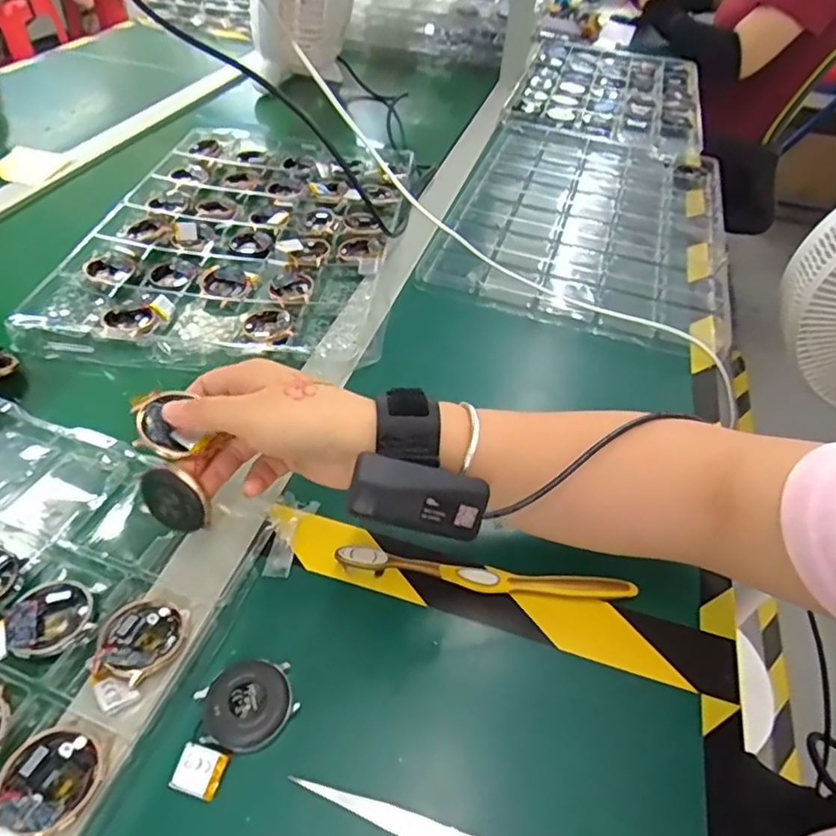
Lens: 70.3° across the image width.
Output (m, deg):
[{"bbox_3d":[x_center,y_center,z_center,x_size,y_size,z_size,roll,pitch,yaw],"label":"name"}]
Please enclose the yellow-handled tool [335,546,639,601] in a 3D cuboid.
[{"bbox_3d":[0.043,0.096,0.362,0.179,0.023,0.016,6,46,1],"label":"yellow-handled tool"}]

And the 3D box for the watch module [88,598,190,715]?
[{"bbox_3d":[-0.154,0.121,0.319,0.042,0.013,0.056,24,48,18],"label":"watch module"}]

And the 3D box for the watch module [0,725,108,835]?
[{"bbox_3d":[-0.175,0.173,0.270,0.043,0.012,0.061,20,47,14],"label":"watch module"}]

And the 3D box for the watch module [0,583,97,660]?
[{"bbox_3d":[-0.212,0.110,0.324,0.058,0.015,0.044,-18,50,-21],"label":"watch module"}]

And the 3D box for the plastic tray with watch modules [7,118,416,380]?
[{"bbox_3d":[-0.172,-0.213,0.644,0.305,0.021,0.465,7,46,2],"label":"plastic tray with watch modules"}]

